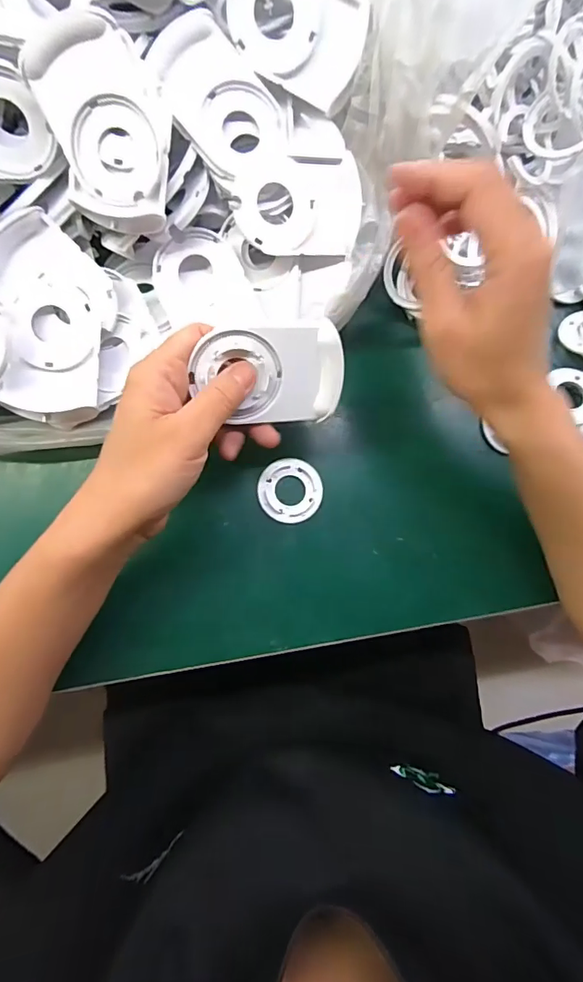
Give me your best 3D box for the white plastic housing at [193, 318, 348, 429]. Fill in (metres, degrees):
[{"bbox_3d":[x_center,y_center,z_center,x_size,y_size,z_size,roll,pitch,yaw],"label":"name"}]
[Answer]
[{"bbox_3d":[-0.012,-0.063,0.256,0.080,0.008,0.056,-8,121,-9],"label":"white plastic housing"}]

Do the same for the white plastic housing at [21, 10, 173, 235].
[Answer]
[{"bbox_3d":[-0.104,-0.205,0.265,0.068,0.018,0.099,-9,115,7],"label":"white plastic housing"}]

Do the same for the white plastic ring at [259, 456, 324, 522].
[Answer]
[{"bbox_3d":[-0.001,0.000,0.320,0.043,0.005,0.044,0,83,-4],"label":"white plastic ring"}]

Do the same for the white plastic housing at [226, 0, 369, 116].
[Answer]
[{"bbox_3d":[0.004,-0.279,0.277,0.081,0.017,0.064,19,109,-11],"label":"white plastic housing"}]

